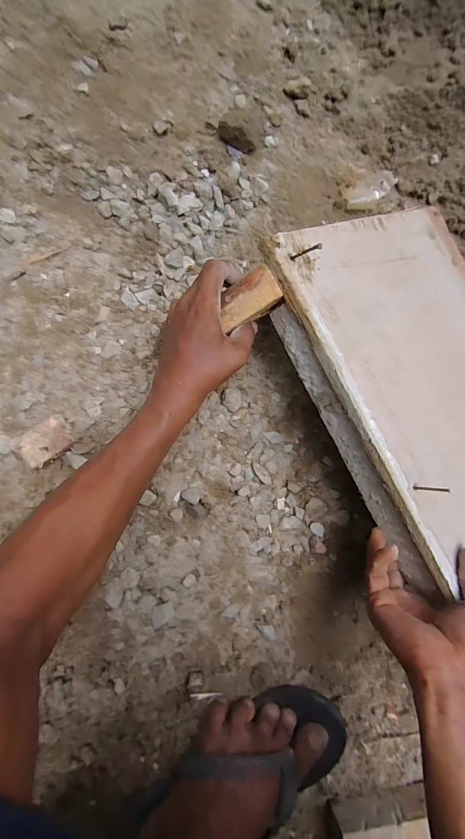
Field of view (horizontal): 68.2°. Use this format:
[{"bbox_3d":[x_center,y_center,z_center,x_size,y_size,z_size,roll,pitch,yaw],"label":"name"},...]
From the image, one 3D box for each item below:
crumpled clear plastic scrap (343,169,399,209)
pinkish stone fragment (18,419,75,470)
[{"bbox_3d":[0.200,-0.332,0.495,0.093,0.008,0.044,-29,86,-9],"label":"crumpled clear plastic scrap"},{"bbox_3d":[-0.196,0.026,0.368,0.050,0.019,0.036,-37,87,-9],"label":"pinkish stone fragment"}]

